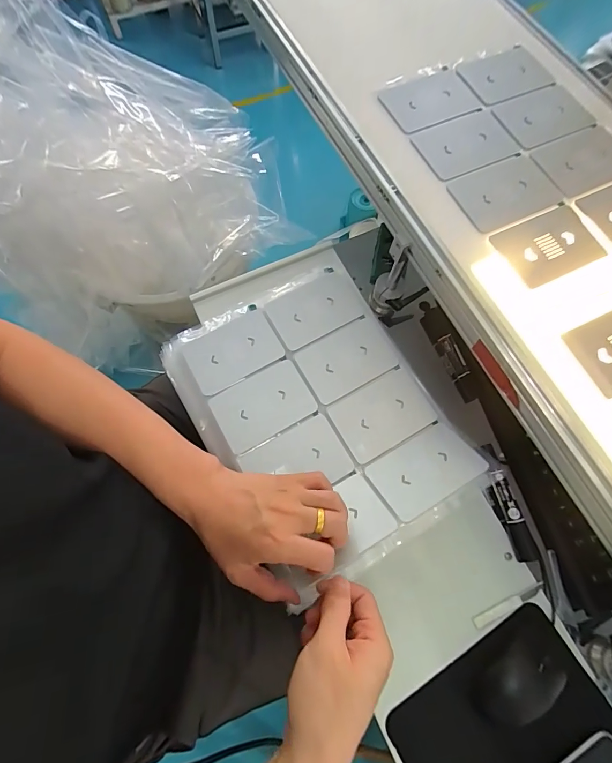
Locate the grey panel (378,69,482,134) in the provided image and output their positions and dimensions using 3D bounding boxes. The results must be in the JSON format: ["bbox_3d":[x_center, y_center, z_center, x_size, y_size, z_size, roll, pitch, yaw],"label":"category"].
[{"bbox_3d":[0.160,-0.367,0.486,0.118,0.009,0.079,-25,73,-8],"label":"grey panel"}]

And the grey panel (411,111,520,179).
[{"bbox_3d":[0.196,-0.296,0.466,0.117,0.006,0.083,-25,73,-8],"label":"grey panel"}]

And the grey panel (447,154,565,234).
[{"bbox_3d":[0.235,-0.222,0.439,0.119,0.004,0.081,-25,73,-8],"label":"grey panel"}]

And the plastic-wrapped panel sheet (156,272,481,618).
[{"bbox_3d":[0.006,0.033,0.452,0.258,0.029,0.339,-28,68,-11],"label":"plastic-wrapped panel sheet"}]

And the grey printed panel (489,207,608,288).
[{"bbox_3d":[0.270,-0.151,0.414,0.109,0.004,0.076,-24,73,-8],"label":"grey printed panel"}]

